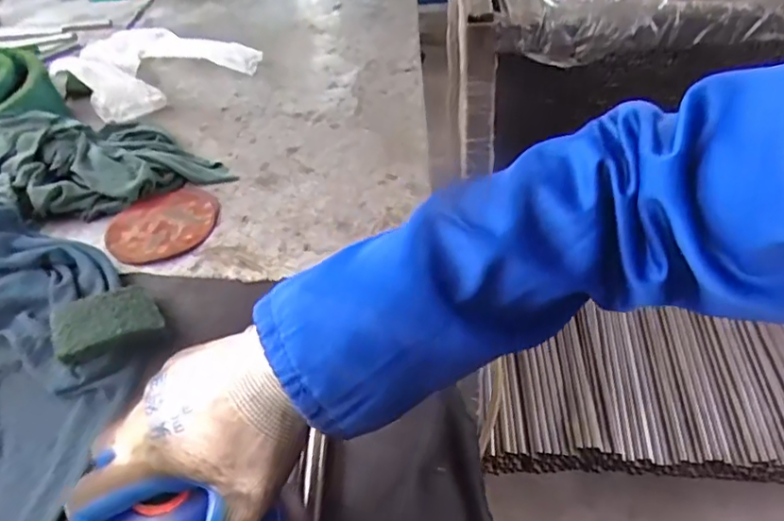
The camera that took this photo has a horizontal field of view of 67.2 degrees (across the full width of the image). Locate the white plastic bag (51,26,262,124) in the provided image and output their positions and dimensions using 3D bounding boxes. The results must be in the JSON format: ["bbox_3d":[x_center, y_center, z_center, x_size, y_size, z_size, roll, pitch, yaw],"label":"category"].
[{"bbox_3d":[-0.391,-0.320,0.935,0.276,0.054,0.260,27,50,30],"label":"white plastic bag"}]

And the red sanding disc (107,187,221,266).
[{"bbox_3d":[-0.249,-0.042,0.650,0.106,0.007,0.123,30,52,32],"label":"red sanding disc"}]

